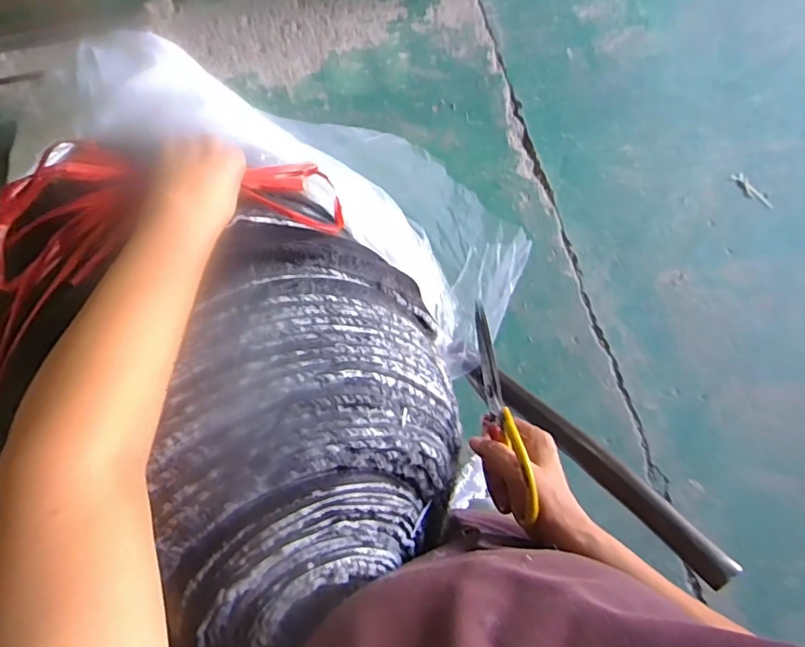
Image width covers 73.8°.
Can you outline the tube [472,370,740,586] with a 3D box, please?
[{"bbox_3d":[0.190,0.138,0.569,0.040,0.024,0.322,-39,51,-13],"label":"tube"}]

